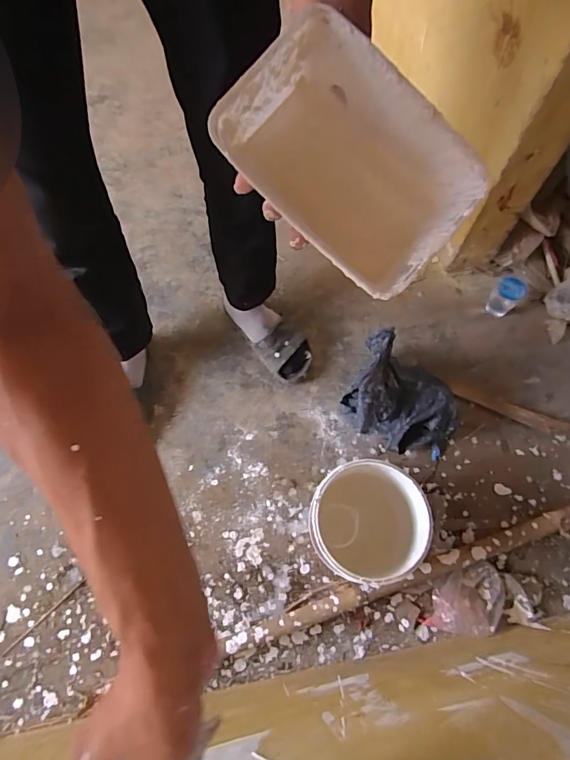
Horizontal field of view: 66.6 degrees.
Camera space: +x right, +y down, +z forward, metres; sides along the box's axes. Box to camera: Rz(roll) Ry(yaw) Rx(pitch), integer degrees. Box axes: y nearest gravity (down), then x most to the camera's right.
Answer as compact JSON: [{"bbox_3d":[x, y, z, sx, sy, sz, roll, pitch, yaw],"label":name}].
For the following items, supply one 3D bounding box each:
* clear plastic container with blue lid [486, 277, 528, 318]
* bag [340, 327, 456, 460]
[{"bbox_3d":[0.495,-0.189,0.958,0.068,0.082,0.055,37,72,15],"label":"clear plastic container with blue lid"},{"bbox_3d":[0.229,0.035,0.801,0.224,0.242,0.134,31,71,13],"label":"bag"}]

